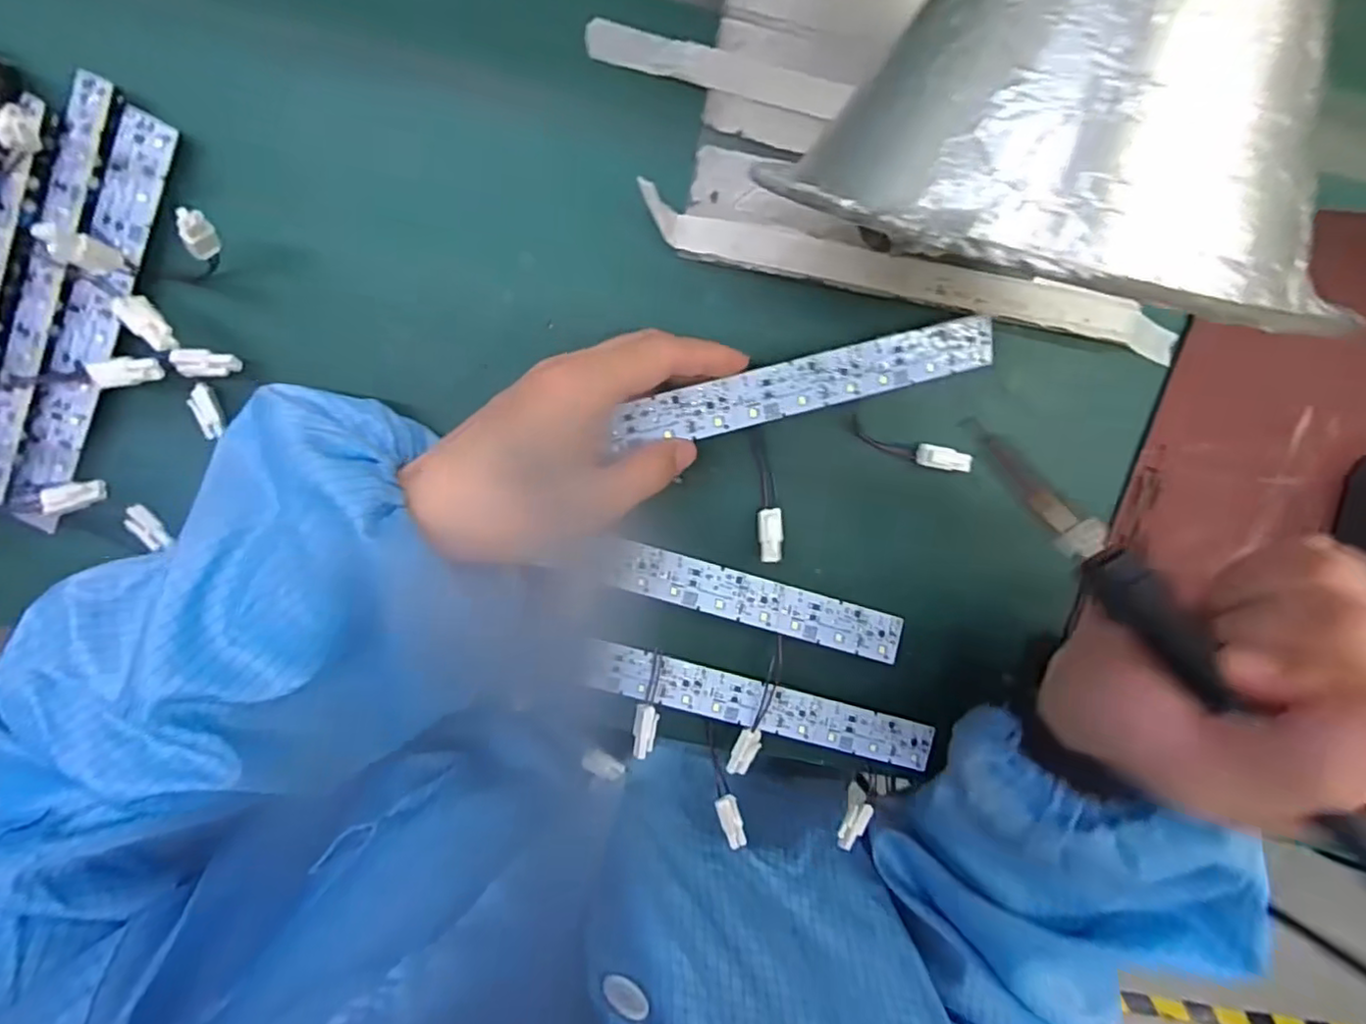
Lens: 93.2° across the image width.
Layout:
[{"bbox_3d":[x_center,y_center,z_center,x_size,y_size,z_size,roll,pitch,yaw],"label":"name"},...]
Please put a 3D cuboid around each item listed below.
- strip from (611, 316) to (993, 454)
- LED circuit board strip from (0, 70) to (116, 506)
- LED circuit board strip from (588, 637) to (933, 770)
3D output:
[{"bbox_3d":[0.058,-0.059,0.294,0.175,0.006,0.027,-16,100,-7],"label":"strip"},{"bbox_3d":[-0.278,-0.091,0.279,0.019,0.005,0.190,26,100,3],"label":"LED circuit board strip"},{"bbox_3d":[0.043,0.103,0.339,0.184,0.008,0.025,17,98,-5],"label":"LED circuit board strip"}]

